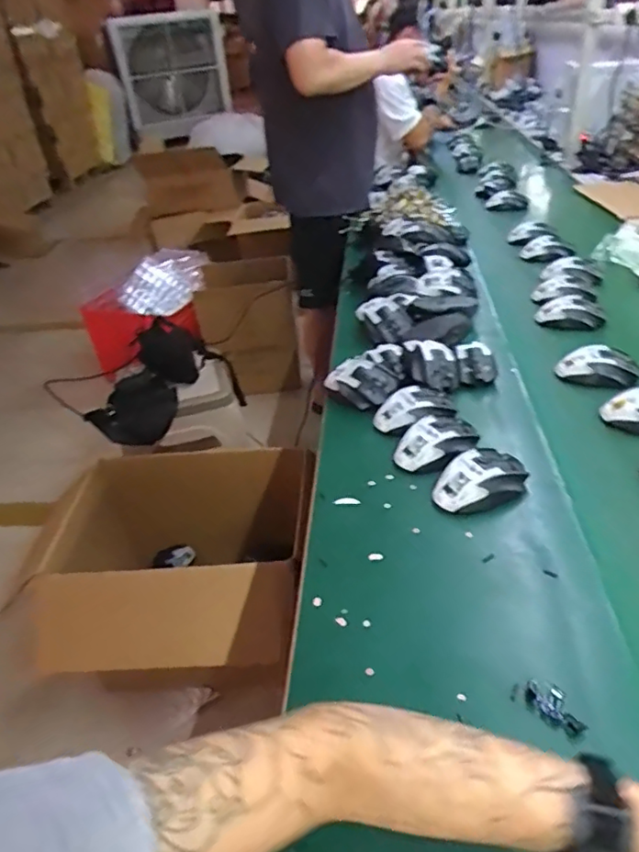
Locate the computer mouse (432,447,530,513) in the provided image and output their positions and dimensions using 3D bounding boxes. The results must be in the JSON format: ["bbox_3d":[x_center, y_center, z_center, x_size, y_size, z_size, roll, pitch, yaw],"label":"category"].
[{"bbox_3d":[0.191,0.065,0.690,0.114,0.039,0.070,-19,36,-17],"label":"computer mouse"}]

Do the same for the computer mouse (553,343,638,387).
[{"bbox_3d":[0.426,-0.089,0.892,0.118,0.038,0.056,7,37,19],"label":"computer mouse"}]

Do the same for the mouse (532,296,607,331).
[{"bbox_3d":[0.455,-0.206,1.061,0.112,0.037,0.069,5,36,16],"label":"mouse"}]

